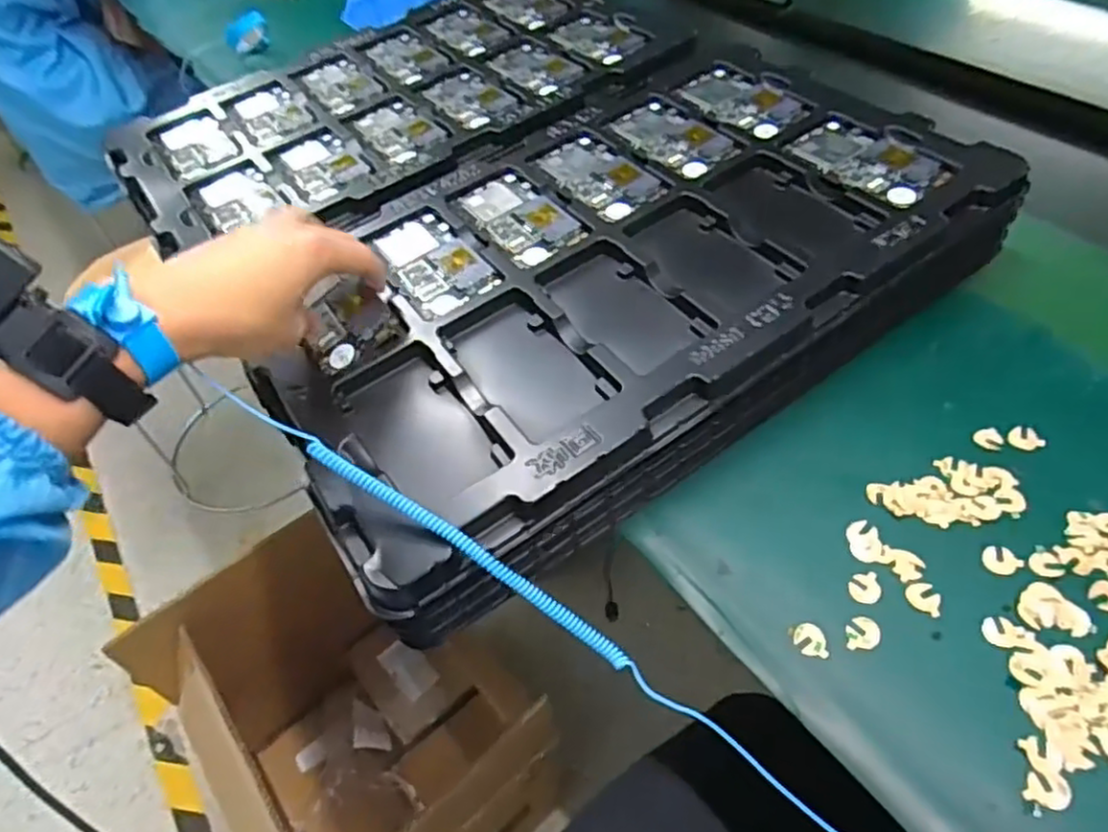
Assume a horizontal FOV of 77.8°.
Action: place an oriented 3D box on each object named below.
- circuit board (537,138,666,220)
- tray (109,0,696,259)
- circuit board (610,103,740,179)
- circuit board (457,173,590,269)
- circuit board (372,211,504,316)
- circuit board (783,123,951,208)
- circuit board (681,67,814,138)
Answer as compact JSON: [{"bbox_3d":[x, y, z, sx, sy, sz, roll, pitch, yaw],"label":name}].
[{"bbox_3d":[0.039,-0.206,0.587,0.060,0.006,0.119,-31,54,-18],"label":"circuit board"},{"bbox_3d":[-0.165,-0.337,0.713,0.536,0.024,0.326,-29,53,-17],"label":"tray"},{"bbox_3d":[0.105,-0.246,0.609,0.058,0.008,0.116,-31,54,-18],"label":"circuit board"},{"bbox_3d":[-0.027,-0.162,0.565,0.062,0.007,0.122,-29,53,-17],"label":"circuit board"},{"bbox_3d":[-0.095,-0.121,0.544,0.063,0.006,0.125,-31,54,-18],"label":"circuit board"},{"bbox_3d":[0.252,-0.206,0.554,0.064,0.012,0.118,-27,53,-15],"label":"circuit board"},{"bbox_3d":[0.173,-0.289,0.630,0.061,0.009,0.118,-31,54,-18],"label":"circuit board"}]

